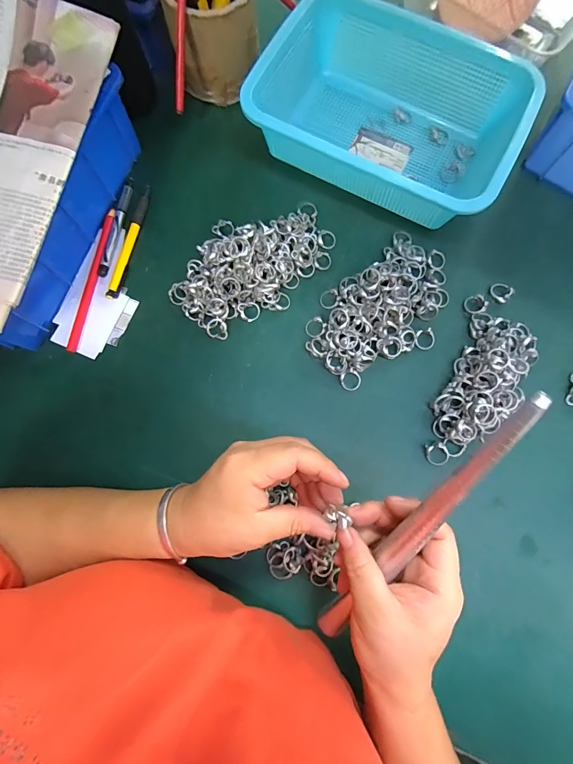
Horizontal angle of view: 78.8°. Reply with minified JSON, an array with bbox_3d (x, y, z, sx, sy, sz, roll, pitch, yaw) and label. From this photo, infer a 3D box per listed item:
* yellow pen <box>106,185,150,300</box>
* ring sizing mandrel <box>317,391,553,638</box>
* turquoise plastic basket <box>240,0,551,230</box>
[{"bbox_3d":[-0.173,-0.156,0.385,0.013,0.015,0.136,13,78,3],"label":"yellow pen"},{"bbox_3d":[0.076,0.102,0.223,0.016,0.014,0.241,29,119,6],"label":"ring sizing mandrel"},{"bbox_3d":[0.114,-0.291,0.380,0.265,0.075,0.194,29,79,6],"label":"turquoise plastic basket"}]

